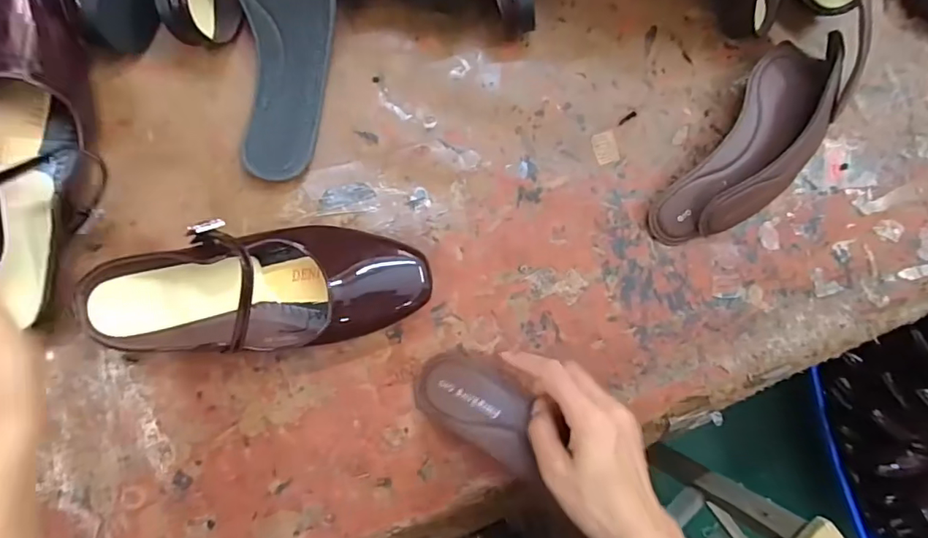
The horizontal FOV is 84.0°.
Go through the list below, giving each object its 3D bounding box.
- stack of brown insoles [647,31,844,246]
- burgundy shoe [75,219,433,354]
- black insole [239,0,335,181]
[{"bbox_3d":[0.260,-0.110,0.442,0.083,0.051,0.237,37,81,-4],"label":"stack of brown insoles"},{"bbox_3d":[-0.144,0.013,0.366,0.233,0.065,0.086,-3,85,-9],"label":"burgundy shoe"},{"bbox_3d":[-0.135,-0.176,0.383,0.074,0.049,0.210,-1,108,-9],"label":"black insole"}]

